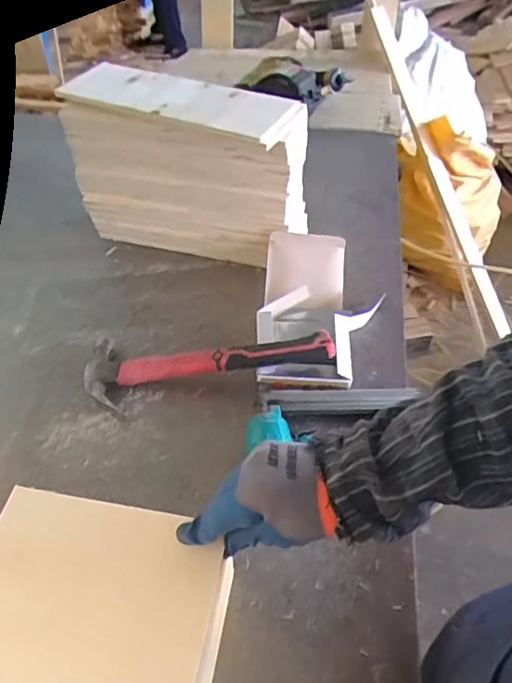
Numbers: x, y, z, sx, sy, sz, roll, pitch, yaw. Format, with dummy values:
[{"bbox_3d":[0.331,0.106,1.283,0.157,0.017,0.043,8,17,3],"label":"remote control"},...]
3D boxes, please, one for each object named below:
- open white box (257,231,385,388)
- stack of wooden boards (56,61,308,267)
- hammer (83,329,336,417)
[{"bbox_3d":[0.092,-0.048,0.778,0.171,0.068,0.268,5,49,6],"label":"open white box"},{"bbox_3d":[-0.104,-0.277,0.866,0.340,0.235,0.137,12,51,13],"label":"stack of wooden boards"},{"bbox_3d":[-0.068,0.014,0.722,0.327,0.070,0.113,-9,49,-5],"label":"hammer"}]

